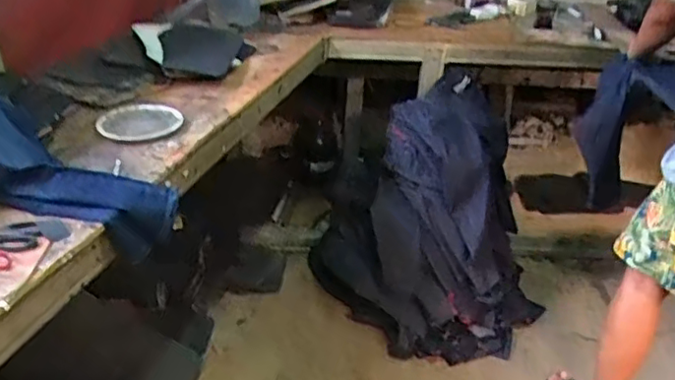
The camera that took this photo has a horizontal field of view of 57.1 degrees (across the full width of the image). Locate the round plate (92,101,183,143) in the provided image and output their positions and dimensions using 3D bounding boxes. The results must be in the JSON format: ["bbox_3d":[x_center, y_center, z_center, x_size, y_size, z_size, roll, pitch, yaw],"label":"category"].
[{"bbox_3d":[-0.436,-0.155,1.391,0.186,0.017,0.182,2,30,-1],"label":"round plate"}]

